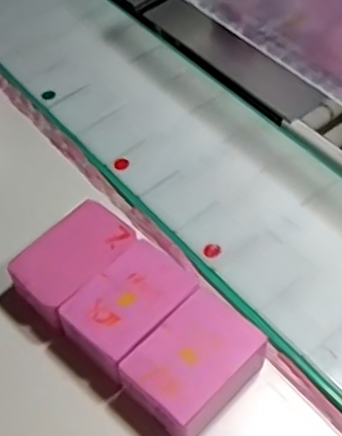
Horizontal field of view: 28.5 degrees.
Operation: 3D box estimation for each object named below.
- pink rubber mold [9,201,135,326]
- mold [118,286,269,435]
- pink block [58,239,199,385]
[{"bbox_3d":[-0.059,0.028,0.412,0.049,0.032,0.073,32,61,24],"label":"pink rubber mold"},{"bbox_3d":[0.013,0.080,0.361,0.053,0.028,0.069,37,63,26],"label":"mold"},{"bbox_3d":[-0.023,0.052,0.384,0.048,0.030,0.070,36,62,25],"label":"pink block"}]

